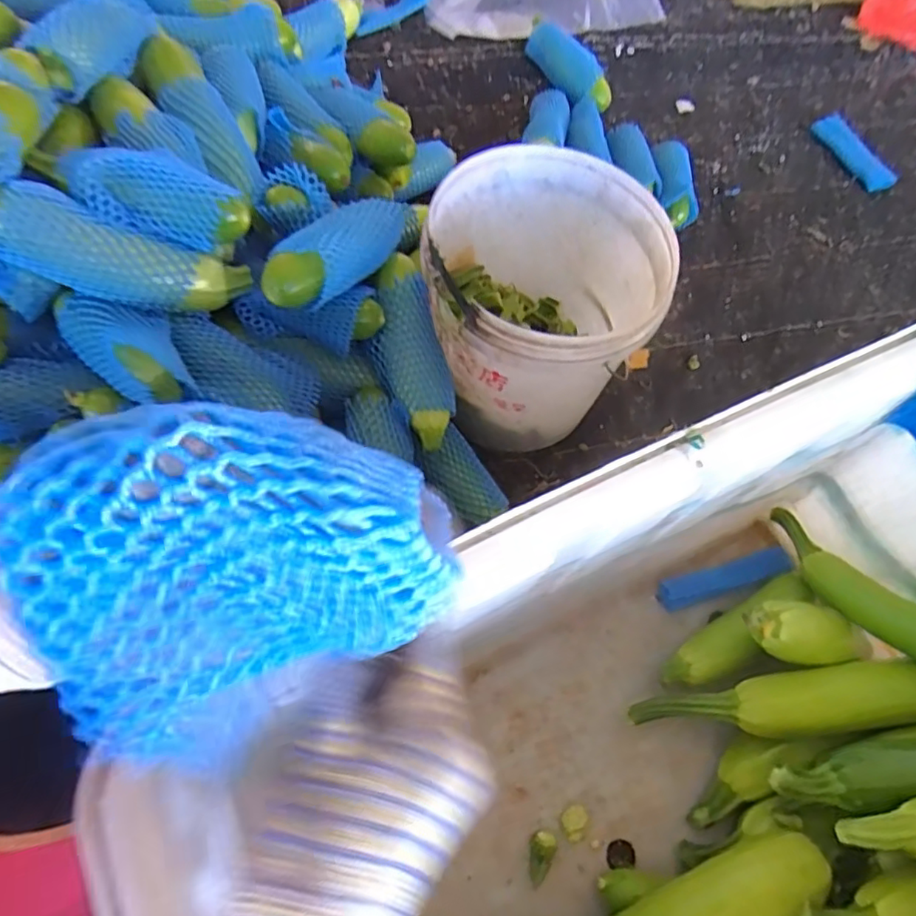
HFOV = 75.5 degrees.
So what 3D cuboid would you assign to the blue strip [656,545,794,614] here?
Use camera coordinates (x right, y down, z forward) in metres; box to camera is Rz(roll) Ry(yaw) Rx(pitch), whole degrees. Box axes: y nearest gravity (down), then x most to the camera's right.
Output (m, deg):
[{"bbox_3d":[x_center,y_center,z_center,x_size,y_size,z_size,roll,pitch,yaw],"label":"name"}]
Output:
[{"bbox_3d":[0.313,0.140,0.691,0.166,0.017,0.034,-15,66,-10],"label":"blue strip"}]

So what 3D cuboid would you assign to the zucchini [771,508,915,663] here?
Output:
[{"bbox_3d":[0.423,0.142,0.621,0.045,0.048,0.233,-24,39,-14],"label":"zucchini"}]

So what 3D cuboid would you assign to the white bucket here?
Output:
[{"bbox_3d":[0.088,-0.171,0.678,0.250,0.211,0.254,2,64,-3],"label":"white bucket"}]

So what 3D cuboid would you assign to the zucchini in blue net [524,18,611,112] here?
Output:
[{"bbox_3d":[0.191,-0.706,1.061,0.094,0.057,0.218,-19,67,-12],"label":"zucchini in blue net"}]

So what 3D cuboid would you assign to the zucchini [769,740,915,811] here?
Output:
[{"bbox_3d":[0.395,0.260,0.502,0.244,0.045,0.044,-7,65,-7],"label":"zucchini"}]

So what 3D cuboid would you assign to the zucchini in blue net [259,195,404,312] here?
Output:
[{"bbox_3d":[-0.121,-0.211,0.591,0.073,0.058,0.179,31,53,11],"label":"zucchini in blue net"}]

